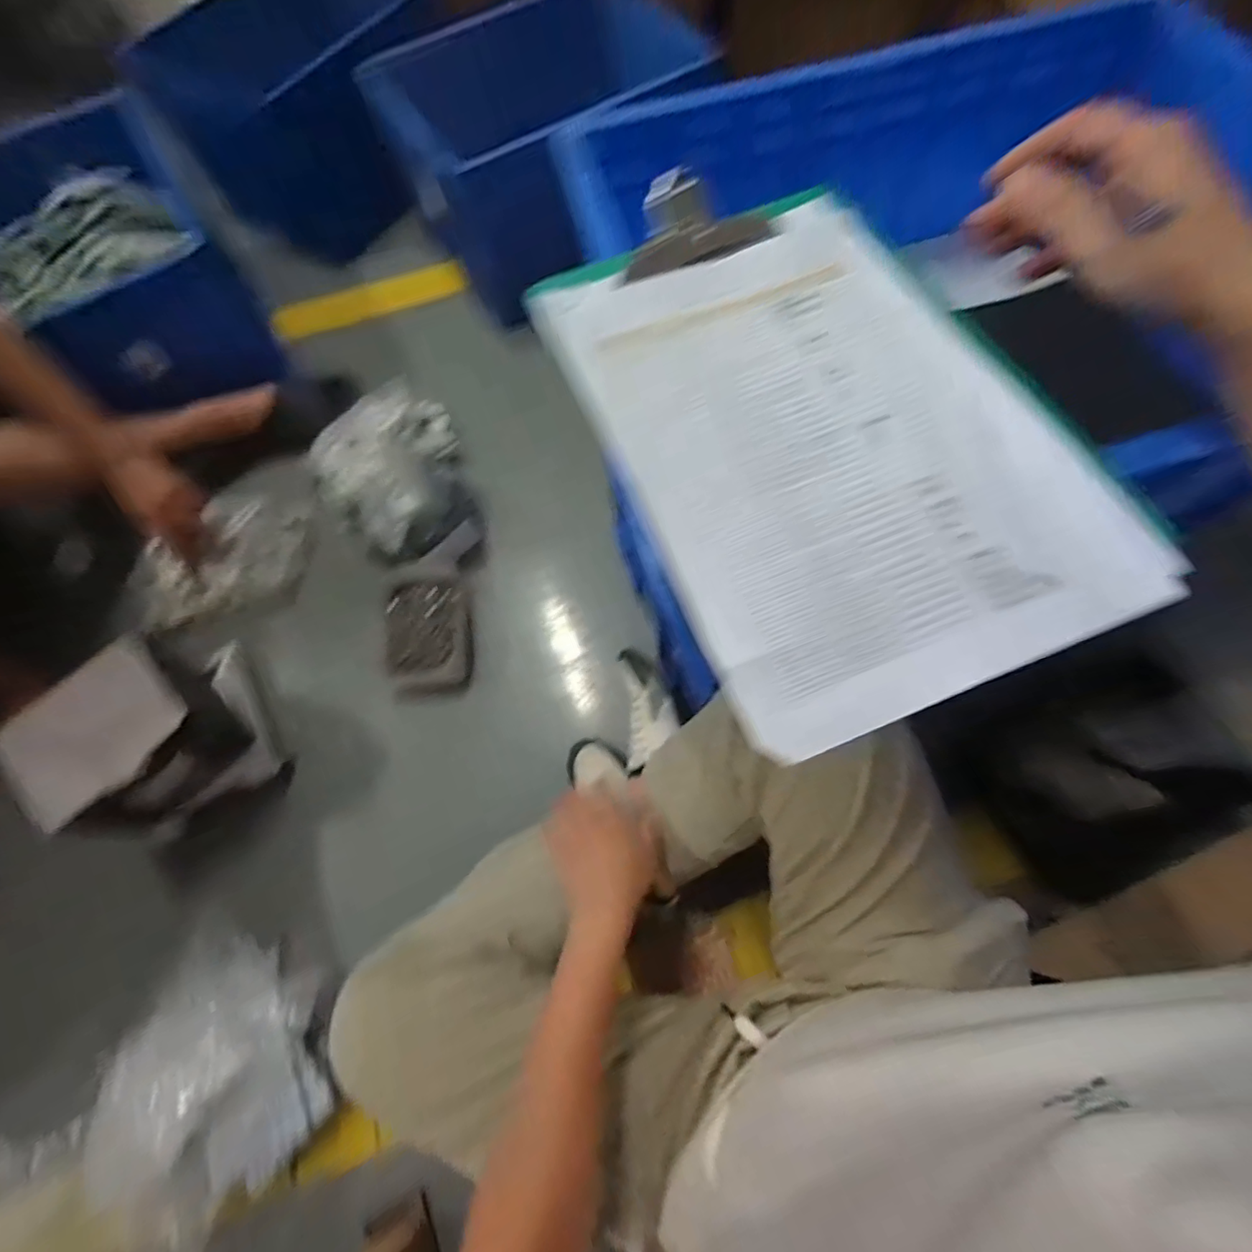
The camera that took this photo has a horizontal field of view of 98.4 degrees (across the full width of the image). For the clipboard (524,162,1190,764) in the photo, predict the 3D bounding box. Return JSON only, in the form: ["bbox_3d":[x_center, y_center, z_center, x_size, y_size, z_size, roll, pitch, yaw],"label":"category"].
[{"bbox_3d":[0.098,-0.119,0.302,0.215,0.026,0.332,-23,69,-7],"label":"clipboard"}]

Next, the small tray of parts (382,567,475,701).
[{"bbox_3d":[-0.327,0.008,0.887,0.150,0.064,0.204,-13,68,-3],"label":"small tray of parts"}]

